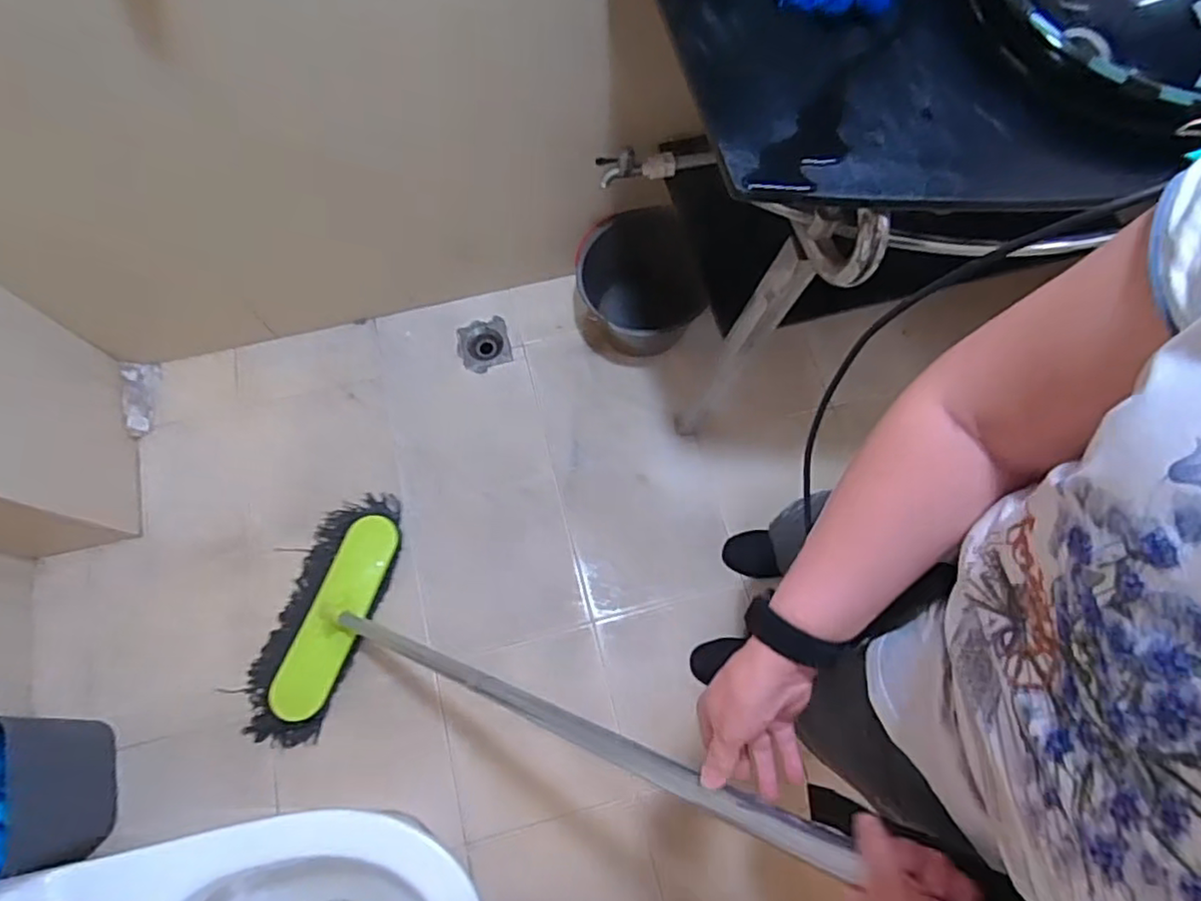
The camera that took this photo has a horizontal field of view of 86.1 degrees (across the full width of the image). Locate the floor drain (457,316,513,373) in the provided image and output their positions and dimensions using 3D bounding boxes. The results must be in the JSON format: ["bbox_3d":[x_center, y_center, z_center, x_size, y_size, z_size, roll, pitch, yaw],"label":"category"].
[{"bbox_3d":[-0.251,-0.228,1.390,0.106,0.020,0.110,-14,73,-6],"label":"floor drain"}]

